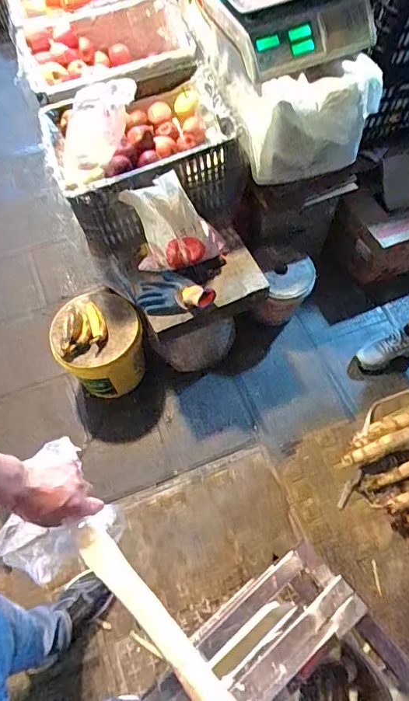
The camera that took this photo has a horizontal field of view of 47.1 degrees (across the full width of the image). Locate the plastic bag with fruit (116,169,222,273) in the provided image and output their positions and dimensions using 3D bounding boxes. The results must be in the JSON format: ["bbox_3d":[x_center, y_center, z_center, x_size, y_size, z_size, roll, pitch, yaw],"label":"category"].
[{"bbox_3d":[-0.078,-0.336,1.267,0.254,0.230,0.126,-8,63,-3],"label":"plastic bag with fruit"}]

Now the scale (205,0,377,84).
[{"bbox_3d":[0.233,-0.855,1.163,0.362,0.132,0.312,-29,66,-13],"label":"scale"}]

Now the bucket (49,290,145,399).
[{"bbox_3d":[-0.316,-0.024,1.458,0.243,0.289,0.266,0,63,1],"label":"bucket"}]

